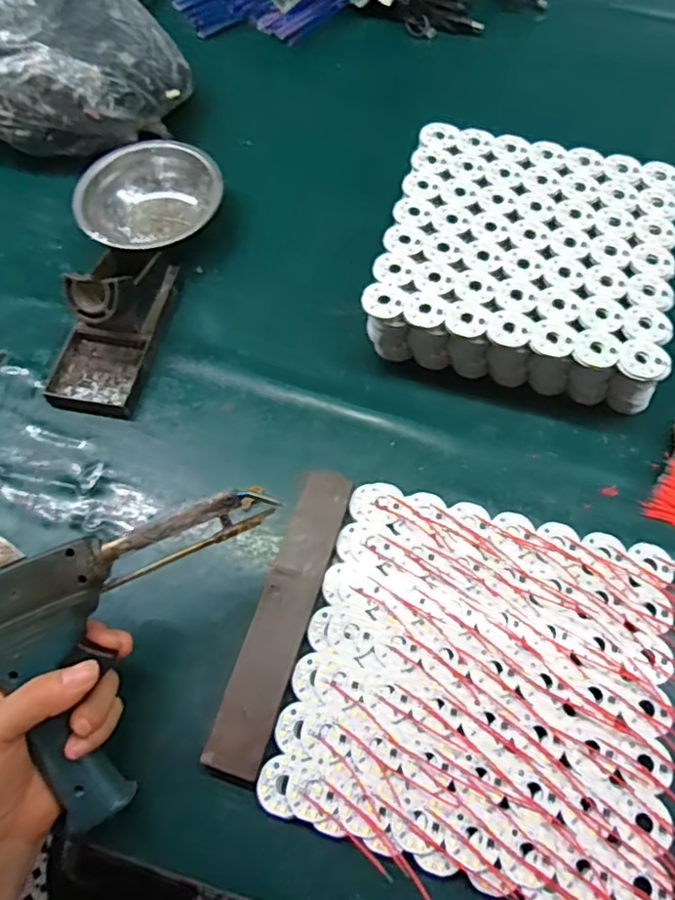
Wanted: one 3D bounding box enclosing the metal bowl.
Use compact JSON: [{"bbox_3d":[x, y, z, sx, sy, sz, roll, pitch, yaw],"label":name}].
[{"bbox_3d":[-0.170,-0.228,0.567,0.127,0.053,0.121,0,61,0],"label":"metal bowl"}]

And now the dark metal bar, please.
[{"bbox_3d":[-0.035,0.105,0.406,0.035,0.017,0.198,15,62,9],"label":"dark metal bar"}]

